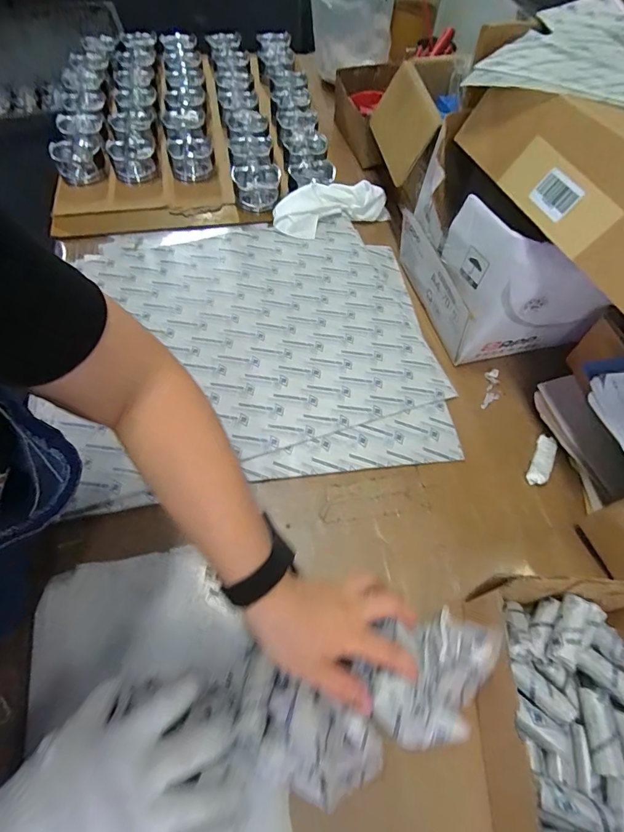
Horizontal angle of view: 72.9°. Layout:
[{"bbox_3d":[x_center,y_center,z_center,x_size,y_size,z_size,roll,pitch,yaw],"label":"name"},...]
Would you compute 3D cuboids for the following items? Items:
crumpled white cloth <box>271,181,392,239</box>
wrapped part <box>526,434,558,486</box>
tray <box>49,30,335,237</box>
[{"bbox_3d":[0.036,-0.362,0.733,0.210,0.042,0.080,-17,62,-13],"label":"crumpled white cloth"},{"bbox_3d":[0.284,0.055,0.521,0.026,0.013,0.073,26,61,12],"label":"wrapped part"},{"bbox_3d":[-0.244,-0.598,0.848,0.468,0.063,0.624,-9,60,-8],"label":"tray"}]

